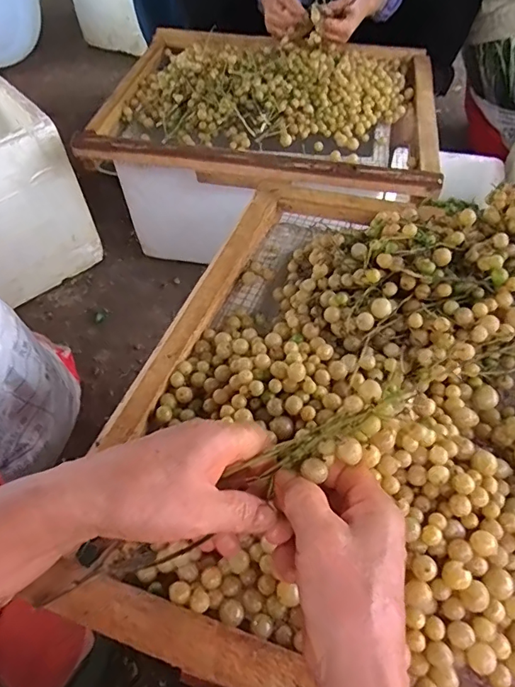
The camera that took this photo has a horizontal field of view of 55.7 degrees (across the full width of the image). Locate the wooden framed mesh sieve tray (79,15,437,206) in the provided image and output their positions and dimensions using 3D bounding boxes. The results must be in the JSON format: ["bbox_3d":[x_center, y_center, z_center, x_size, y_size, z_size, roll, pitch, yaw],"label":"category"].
[{"bbox_3d":[0.018,-0.475,0.923,0.619,0.096,0.499,7,52,10],"label":"wooden framed mesh sieve tray"}]

